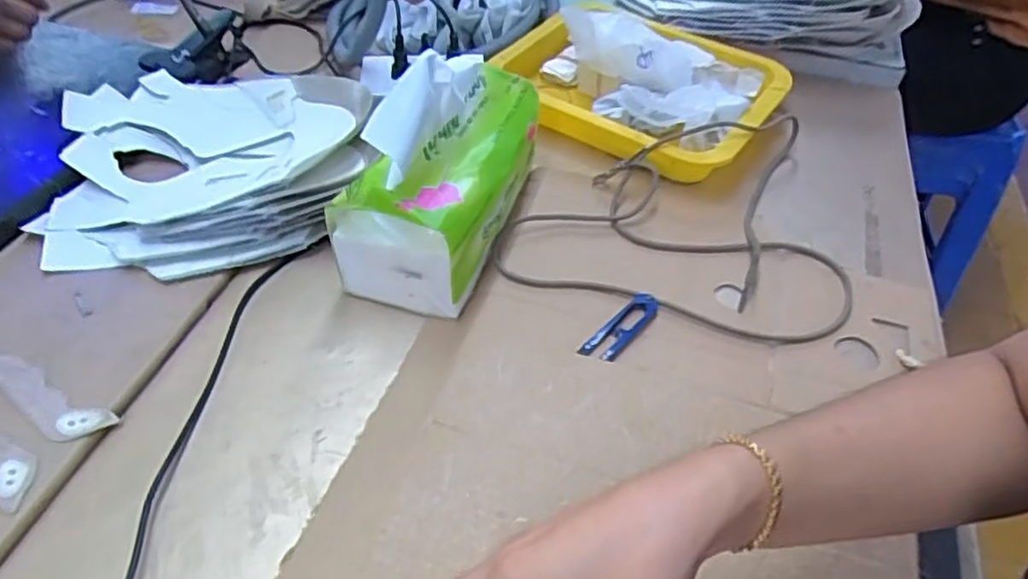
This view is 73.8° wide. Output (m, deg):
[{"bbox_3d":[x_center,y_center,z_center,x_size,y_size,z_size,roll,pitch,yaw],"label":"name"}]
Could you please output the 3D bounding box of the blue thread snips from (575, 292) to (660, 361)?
[{"bbox_3d":[0.081,0.027,0.501,0.023,0.004,0.078,34,56,26],"label":"blue thread snips"}]

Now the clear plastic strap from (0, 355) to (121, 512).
[{"bbox_3d":[-0.323,0.082,0.434,0.117,0.004,0.070,23,51,18],"label":"clear plastic strap"}]

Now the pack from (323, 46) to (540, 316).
[{"bbox_3d":[-0.049,-0.102,0.513,0.093,0.150,0.193,16,49,13],"label":"pack"}]

